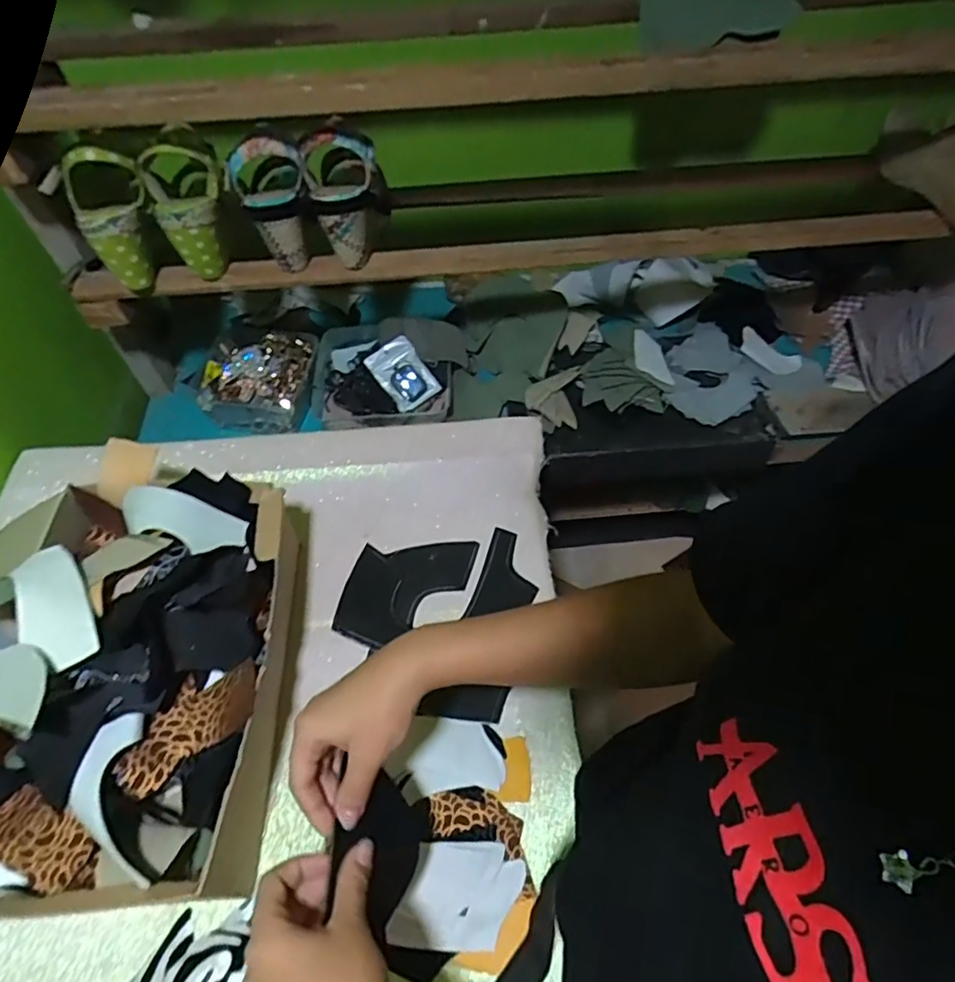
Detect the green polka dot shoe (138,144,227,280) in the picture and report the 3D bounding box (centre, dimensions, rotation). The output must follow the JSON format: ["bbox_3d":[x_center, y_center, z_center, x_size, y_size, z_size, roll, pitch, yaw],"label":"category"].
[{"bbox_3d":[-0.317,-0.314,0.656,0.079,0.127,0.073,-22,58,-14],"label":"green polka dot shoe"}]

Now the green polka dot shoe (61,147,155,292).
[{"bbox_3d":[-0.400,-0.289,0.637,0.075,0.145,0.068,-4,33,-5],"label":"green polka dot shoe"}]

